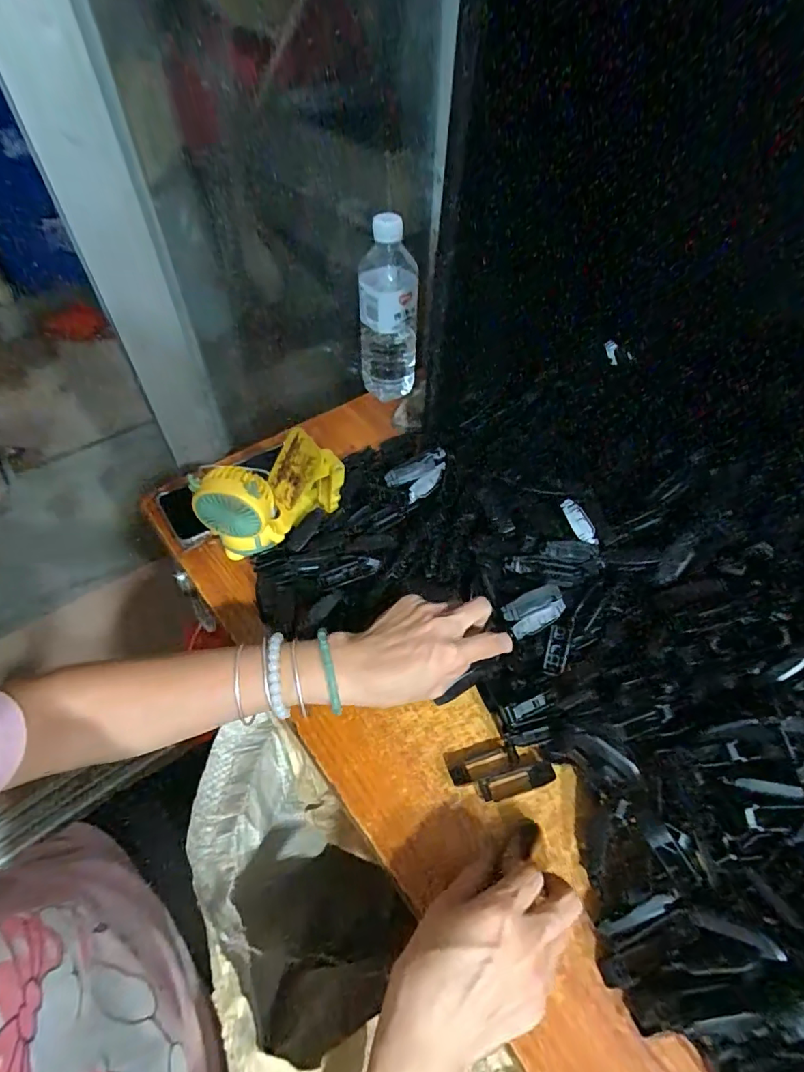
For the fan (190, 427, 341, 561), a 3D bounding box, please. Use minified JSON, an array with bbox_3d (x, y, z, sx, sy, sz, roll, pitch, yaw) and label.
[{"bbox_3d":[-0.123,-0.035,0.478,0.056,0.098,0.131,39,60,25],"label":"fan"}]

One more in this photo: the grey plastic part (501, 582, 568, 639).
[{"bbox_3d":[0.107,0.059,0.399,0.049,0.032,0.010,-31,12,-2],"label":"grey plastic part"}]

